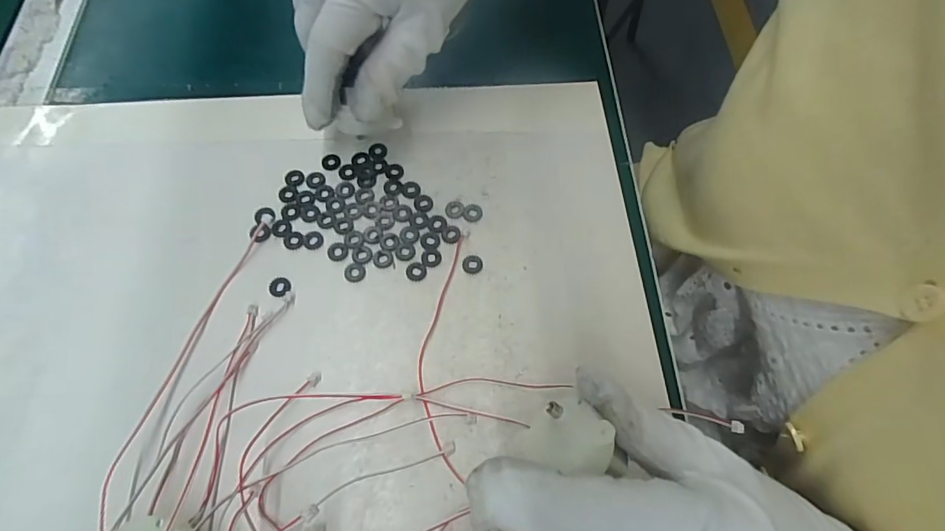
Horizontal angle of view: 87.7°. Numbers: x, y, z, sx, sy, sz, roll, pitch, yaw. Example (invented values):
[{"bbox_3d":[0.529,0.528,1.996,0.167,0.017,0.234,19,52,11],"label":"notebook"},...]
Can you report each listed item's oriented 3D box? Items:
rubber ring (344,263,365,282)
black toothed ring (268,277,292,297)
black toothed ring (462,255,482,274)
[{"bbox_3d":[-0.062,0.003,0.256,0.011,0.004,0.011,0,66,-1],"label":"rubber ring"},{"bbox_3d":[-0.099,0.011,0.252,0.011,0.004,0.010,0,67,1],"label":"black toothed ring"},{"bbox_3d":[0.000,-0.001,0.259,0.011,0.004,0.010,0,66,-1],"label":"black toothed ring"}]

